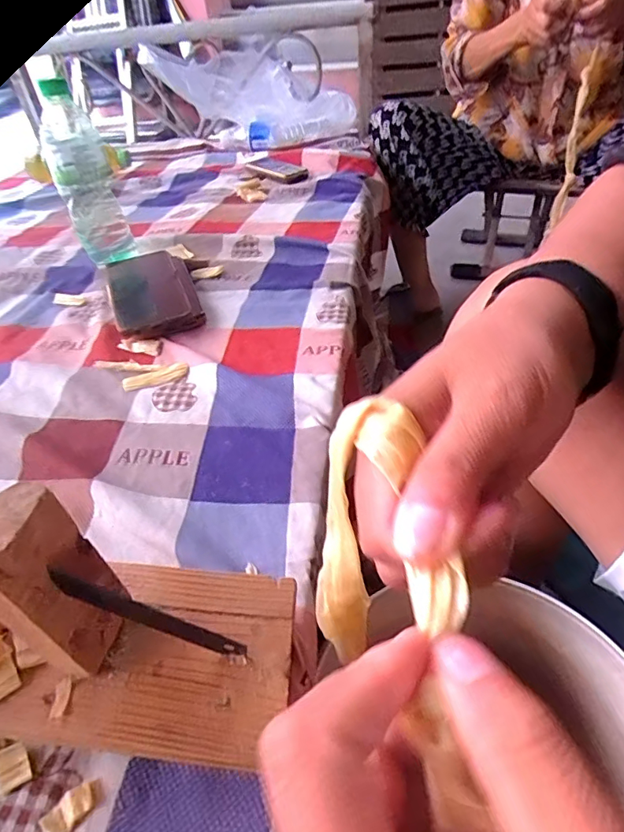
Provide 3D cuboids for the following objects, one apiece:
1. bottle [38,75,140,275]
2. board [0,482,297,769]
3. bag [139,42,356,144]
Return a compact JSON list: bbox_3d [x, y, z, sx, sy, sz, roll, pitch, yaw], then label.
[{"bbox_3d":[-0.273,-0.282,0.596,0.066,0.202,0.080,-18,45,-14],"label":"bottle"},{"bbox_3d":[-0.078,0.094,0.226,0.128,0.132,0.087,2,44,7],"label":"board"},{"bbox_3d":[-0.132,-0.665,1.017,0.406,0.188,0.261,-21,45,-17],"label":"bag"}]

